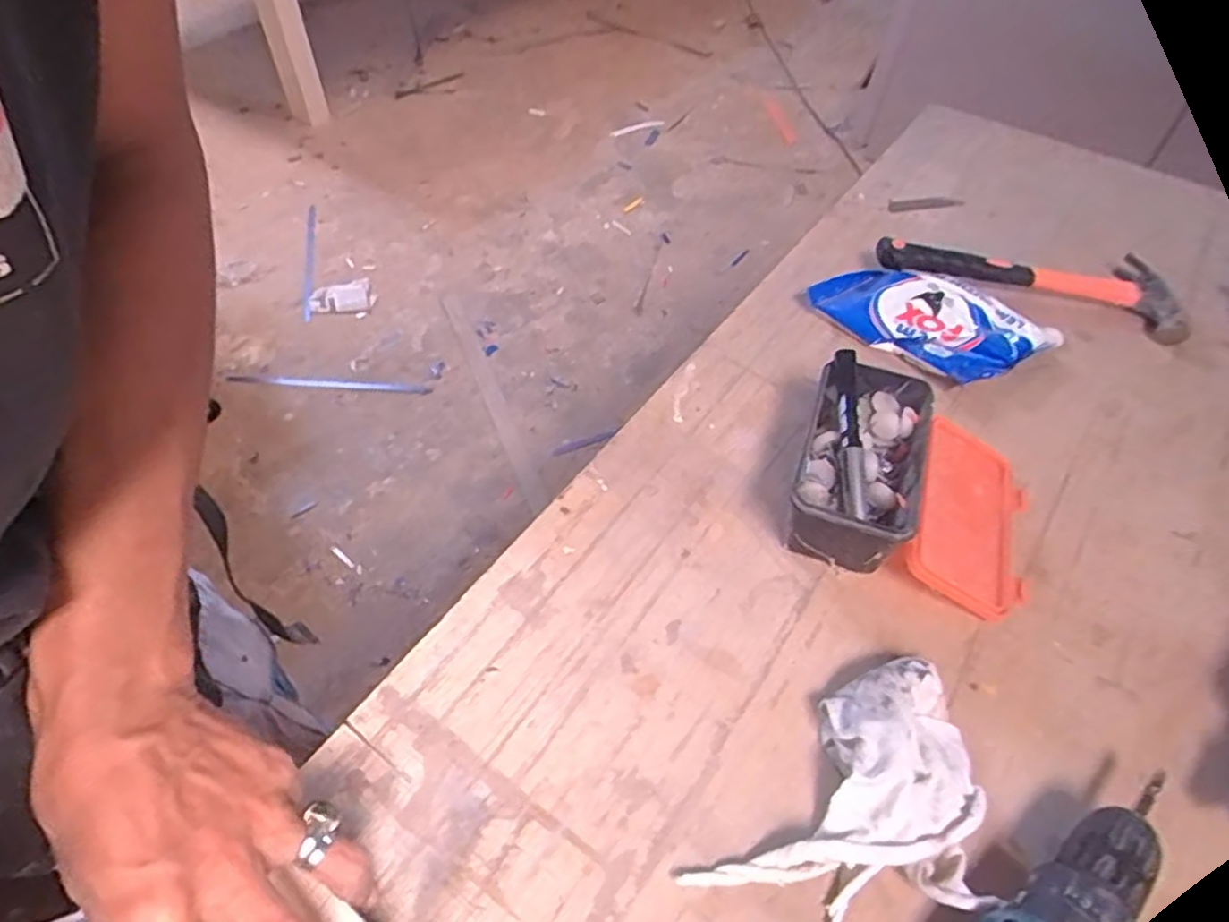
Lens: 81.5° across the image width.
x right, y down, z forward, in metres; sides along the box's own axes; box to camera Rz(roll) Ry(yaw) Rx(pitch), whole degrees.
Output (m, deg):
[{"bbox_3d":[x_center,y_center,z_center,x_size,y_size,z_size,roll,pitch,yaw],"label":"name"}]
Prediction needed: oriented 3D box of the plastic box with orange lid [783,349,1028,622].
[{"bbox_3d":[0.207,0.016,0.492,0.162,0.066,0.147,17,53,11],"label":"plastic box with orange lid"}]

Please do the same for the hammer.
[{"bbox_3d":[0.393,-0.185,0.675,0.263,0.034,0.092,20,54,14],"label":"hammer"}]

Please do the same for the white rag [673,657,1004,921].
[{"bbox_3d":[0.141,0.184,0.377,0.111,0.041,0.171,34,58,22],"label":"white rag"}]

